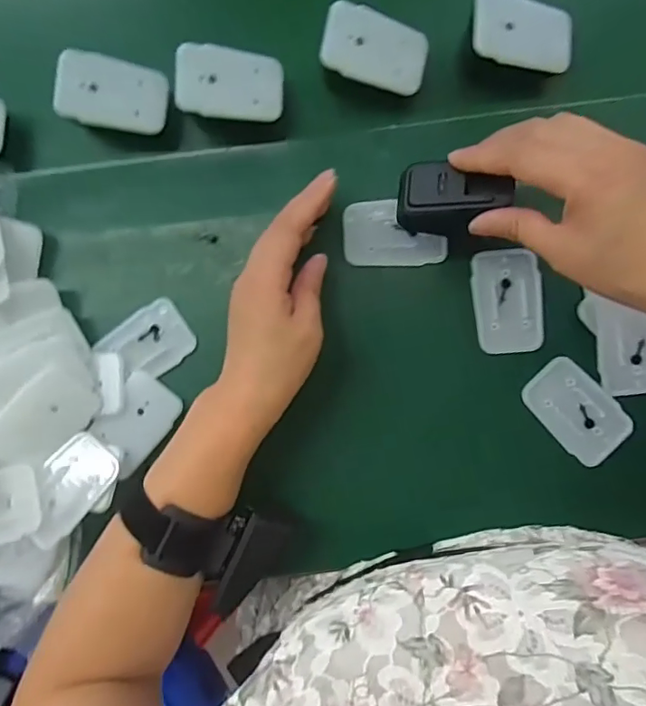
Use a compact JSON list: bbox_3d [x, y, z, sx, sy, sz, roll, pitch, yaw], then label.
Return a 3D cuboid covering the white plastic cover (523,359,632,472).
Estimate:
[{"bbox_3d":[0.170,0.039,0.350,0.069,0.007,0.044,44,89,3],"label":"white plastic cover"}]

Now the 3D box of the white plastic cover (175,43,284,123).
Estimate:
[{"bbox_3d":[-0.061,-0.176,0.341,0.068,0.004,0.043,1,97,-15],"label":"white plastic cover"}]

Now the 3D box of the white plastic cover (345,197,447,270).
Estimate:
[{"bbox_3d":[0.049,-0.082,0.357,0.069,0.007,0.045,-1,87,1],"label":"white plastic cover"}]

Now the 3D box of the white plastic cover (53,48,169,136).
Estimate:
[{"bbox_3d":[-0.141,-0.174,0.349,0.068,0.006,0.046,6,91,-21],"label":"white plastic cover"}]

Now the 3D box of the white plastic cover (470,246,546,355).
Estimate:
[{"bbox_3d":[0.126,-0.035,0.353,0.045,0.004,0.070,-8,87,1],"label":"white plastic cover"}]

